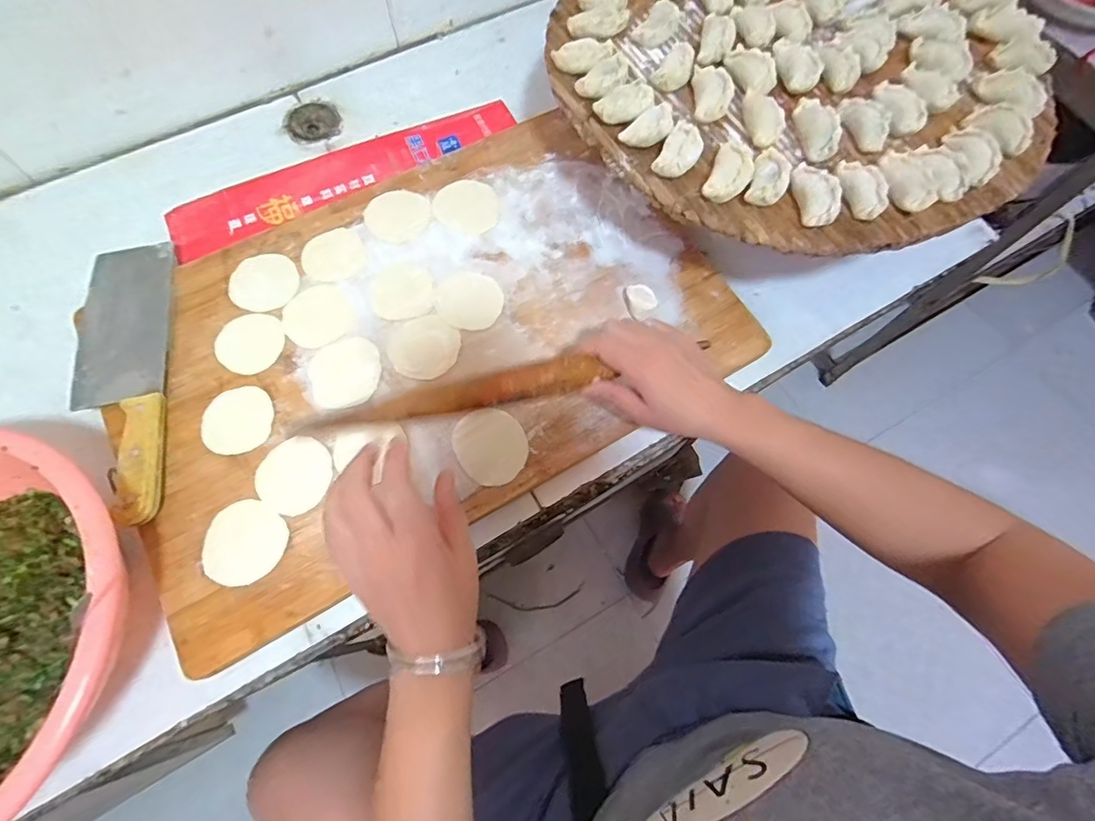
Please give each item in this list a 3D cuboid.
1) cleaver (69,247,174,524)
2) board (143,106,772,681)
[{"bbox_3d":[-0.382,-0.036,0.449,0.081,0.020,0.283,-11,69,-4],"label":"cleaver"},{"bbox_3d":[-0.118,-0.075,0.488,0.542,0.024,0.364,-30,72,-11],"label":"board"}]

